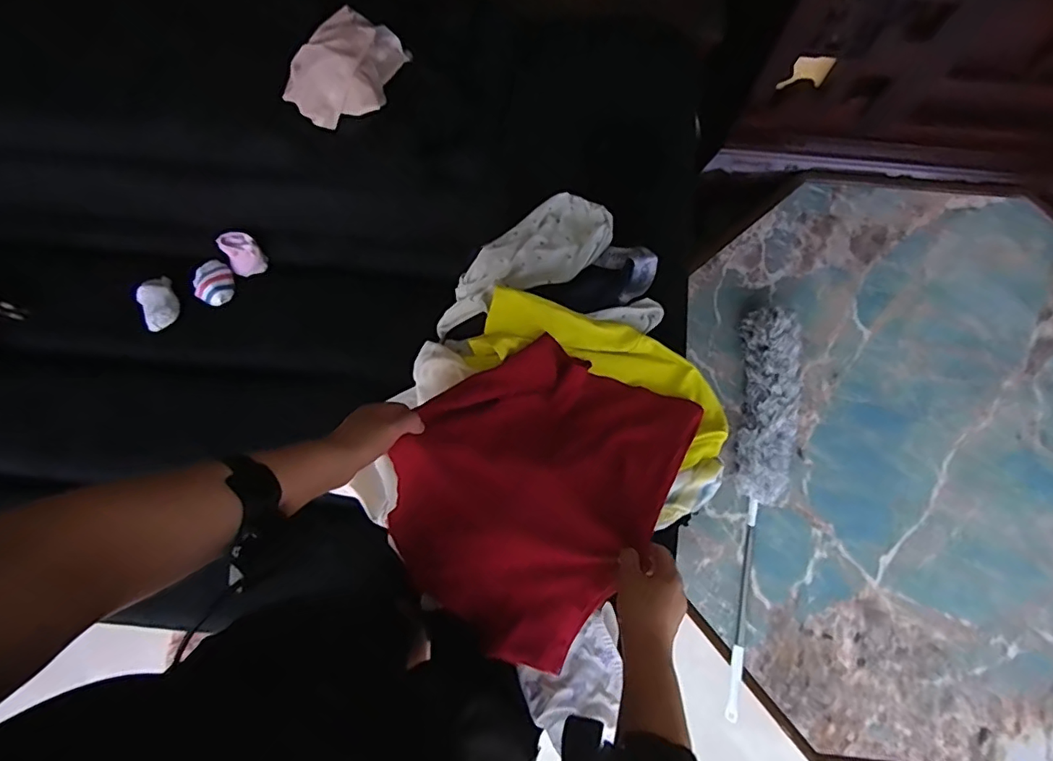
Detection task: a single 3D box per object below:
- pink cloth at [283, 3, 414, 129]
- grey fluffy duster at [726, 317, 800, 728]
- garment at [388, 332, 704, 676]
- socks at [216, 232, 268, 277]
[{"bbox_3d":[-0.254,-0.443,0.765,0.143,0.047,0.168,39,81,9],"label":"pink cloth"},{"bbox_3d":[0.449,0.227,0.999,0.117,0.079,0.731,7,78,2],"label":"grey fluffy duster"},{"bbox_3d":[0.004,0.124,0.655,0.283,0.071,0.357,34,80,8],"label":"garment"},{"bbox_3d":[-0.541,-0.247,1.029,0.063,0.089,0.037,-26,44,-5],"label":"socks"}]

